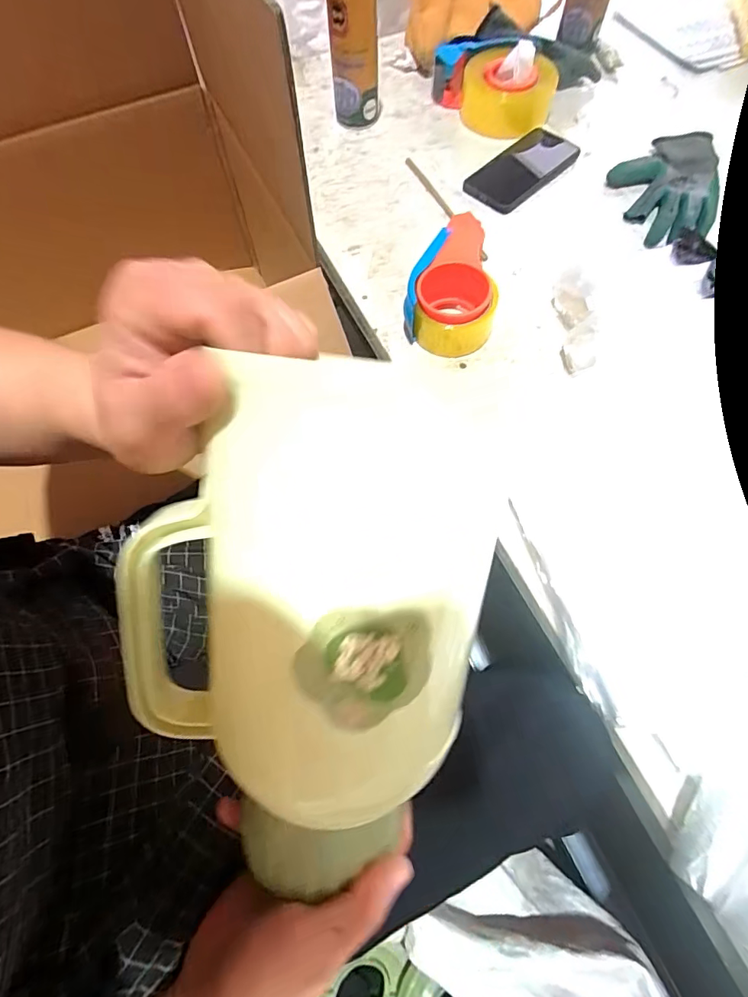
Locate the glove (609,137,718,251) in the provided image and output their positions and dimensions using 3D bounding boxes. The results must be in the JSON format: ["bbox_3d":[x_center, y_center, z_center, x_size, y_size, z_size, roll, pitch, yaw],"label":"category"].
[{"bbox_3d":[0.383,-0.414,0.626,0.128,0.028,0.224,14,69,7],"label":"glove"}]

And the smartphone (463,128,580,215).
[{"bbox_3d":[0.208,-0.457,0.646,0.176,0.012,0.082,-41,72,-14],"label":"smartphone"}]

